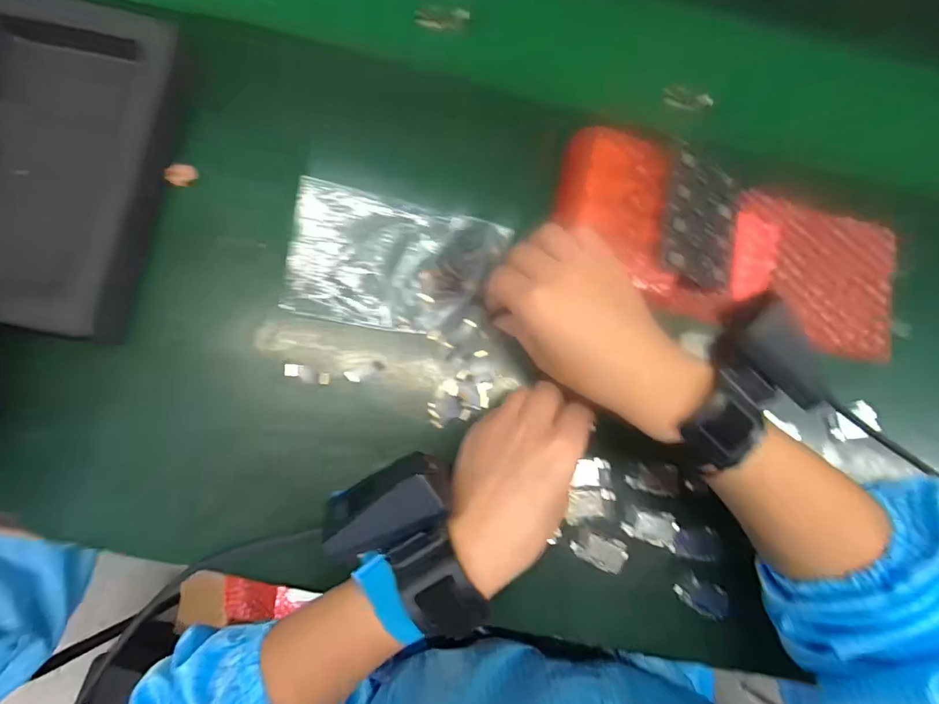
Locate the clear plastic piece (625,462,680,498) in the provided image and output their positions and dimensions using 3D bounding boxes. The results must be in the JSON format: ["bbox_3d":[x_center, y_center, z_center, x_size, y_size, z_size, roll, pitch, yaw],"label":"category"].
[{"bbox_3d":[0.133,0.091,0.333,0.037,0.004,0.022,10,85,-4],"label":"clear plastic piece"}]

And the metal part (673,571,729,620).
[{"bbox_3d":[0.165,0.173,0.328,0.037,0.006,0.022,28,84,-2],"label":"metal part"}]

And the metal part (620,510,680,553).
[{"bbox_3d":[0.131,0.125,0.332,0.040,0.004,0.023,22,84,-3],"label":"metal part"}]

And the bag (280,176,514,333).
[{"bbox_3d":[-0.054,-0.064,0.333,0.145,0.009,0.093,11,85,-4],"label":"bag"}]

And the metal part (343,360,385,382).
[{"bbox_3d":[-0.074,0.014,0.328,0.028,0.004,0.009,-21,88,-6],"label":"metal part"}]

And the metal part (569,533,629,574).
[{"bbox_3d":[0.092,0.141,0.326,0.040,0.004,0.021,19,84,-3],"label":"metal part"}]

